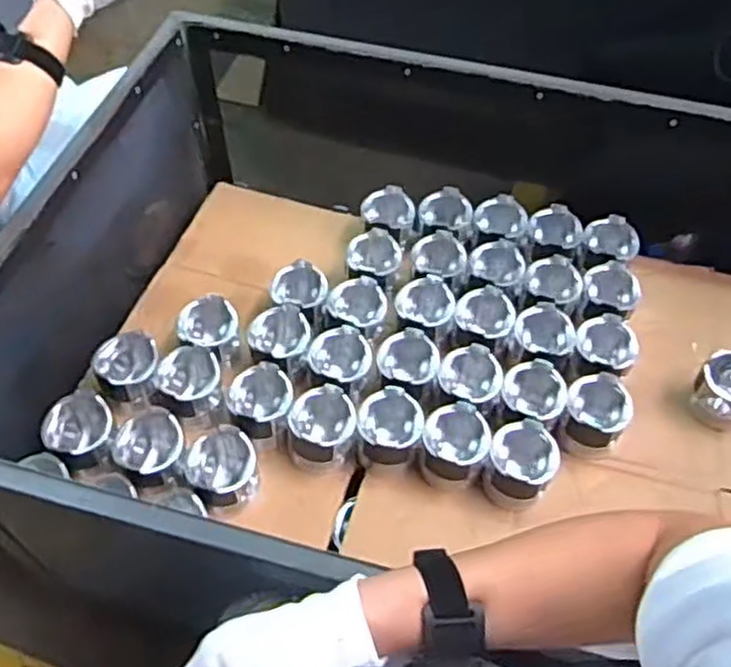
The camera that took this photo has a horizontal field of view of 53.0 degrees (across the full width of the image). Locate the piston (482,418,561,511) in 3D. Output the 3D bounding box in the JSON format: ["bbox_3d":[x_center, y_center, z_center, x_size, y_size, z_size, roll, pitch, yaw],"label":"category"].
[{"bbox_3d":[0.193,0.162,0.908,0.078,0.084,0.083,27,57,16],"label":"piston"}]

